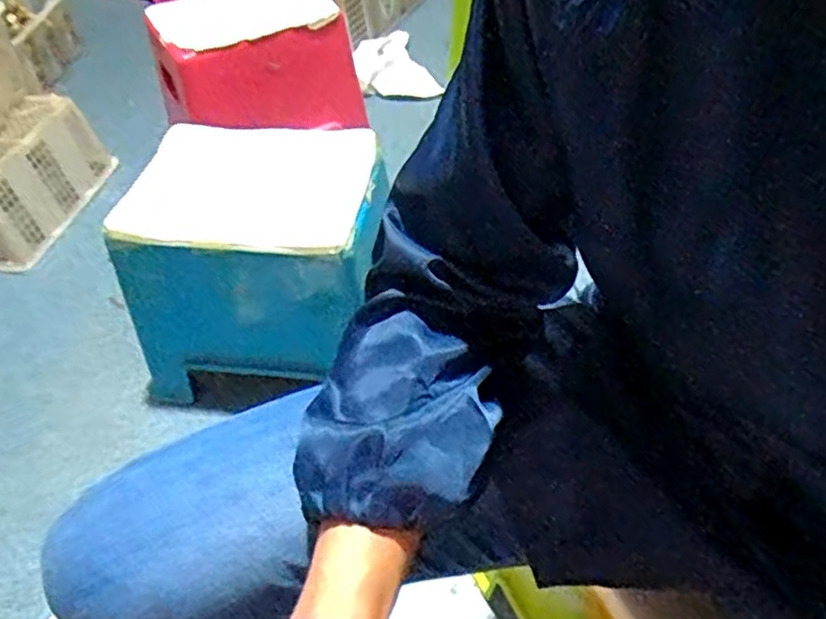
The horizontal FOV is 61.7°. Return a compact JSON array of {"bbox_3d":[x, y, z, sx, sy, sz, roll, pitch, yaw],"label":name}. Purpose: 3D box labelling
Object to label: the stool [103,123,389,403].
[{"bbox_3d":[-0.209,-0.064,0.982,0.352,0.301,0.242,-4,46,3],"label":"stool"}]

